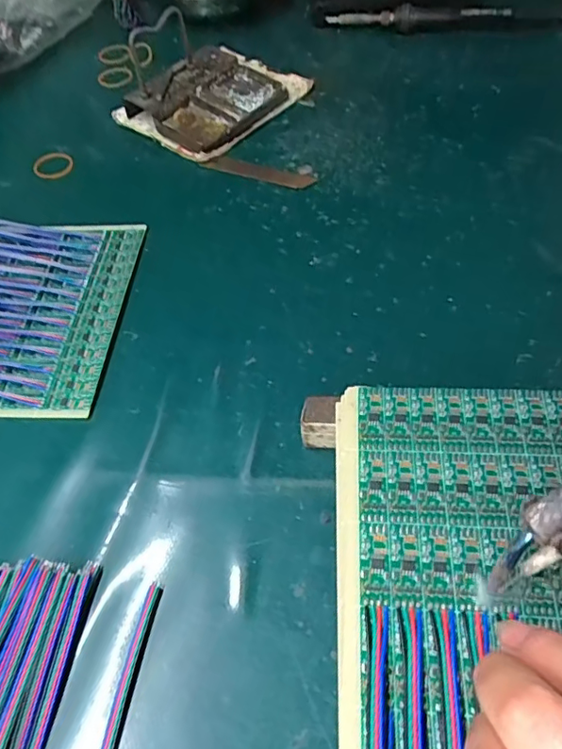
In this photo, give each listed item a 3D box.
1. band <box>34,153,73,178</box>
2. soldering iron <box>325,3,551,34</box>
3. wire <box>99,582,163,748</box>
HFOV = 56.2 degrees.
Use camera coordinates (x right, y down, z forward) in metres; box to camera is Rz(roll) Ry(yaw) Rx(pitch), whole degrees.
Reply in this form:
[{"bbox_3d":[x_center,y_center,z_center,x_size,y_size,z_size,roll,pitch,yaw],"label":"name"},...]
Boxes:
[{"bbox_3d":[-0.193,-0.176,0.448,0.033,0.005,0.028,-26,68,-14],"label":"band"},{"bbox_3d":[0.156,-0.357,0.531,0.214,0.022,0.023,8,57,9],"label":"soldering iron"},{"bbox_3d":[-0.069,0.140,0.228,0.010,0.005,0.093,6,57,7],"label":"wire"}]

